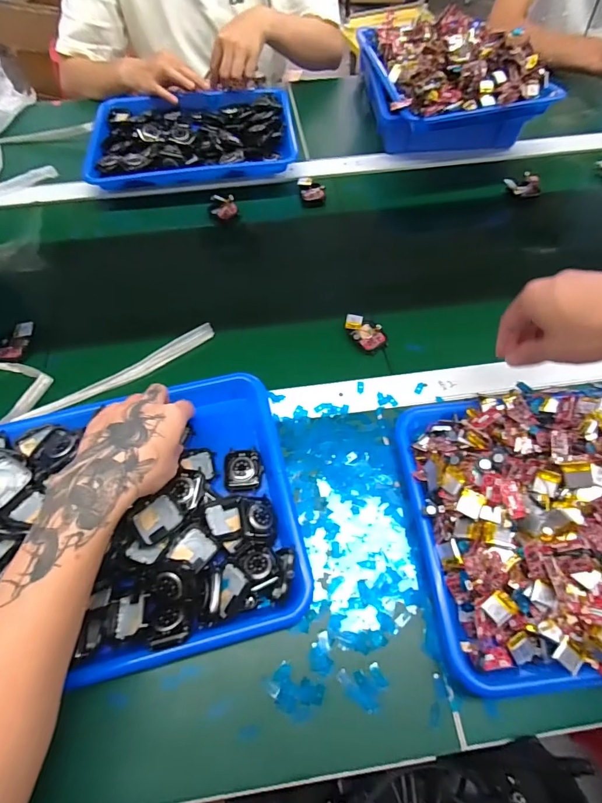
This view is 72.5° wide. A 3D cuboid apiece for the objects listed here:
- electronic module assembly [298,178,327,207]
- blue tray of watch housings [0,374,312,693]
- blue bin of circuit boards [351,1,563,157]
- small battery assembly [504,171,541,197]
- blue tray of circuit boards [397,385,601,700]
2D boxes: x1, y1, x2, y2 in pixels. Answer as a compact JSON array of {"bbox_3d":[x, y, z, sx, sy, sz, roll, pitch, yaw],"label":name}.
[{"bbox_3d":[0.017,-0.332,0.653,0.041,0.022,0.044,-4,61,0],"label":"electronic module assembly"},{"bbox_3d":[-0.175,0.107,0.381,0.332,0.057,0.254,-13,62,-5],"label":"blue tray of watch housings"},{"bbox_3d":[0.248,-0.520,0.676,0.246,0.122,0.283,-7,61,-2],"label":"blue bin of circuit boards"},{"bbox_3d":[0.346,-0.339,0.642,0.052,0.022,0.031,-8,61,-3],"label":"small battery assembly"},{"bbox_3d":[0.260,0.093,0.361,0.303,0.096,0.252,-6,61,-2],"label":"blue tray of circuit boards"}]

